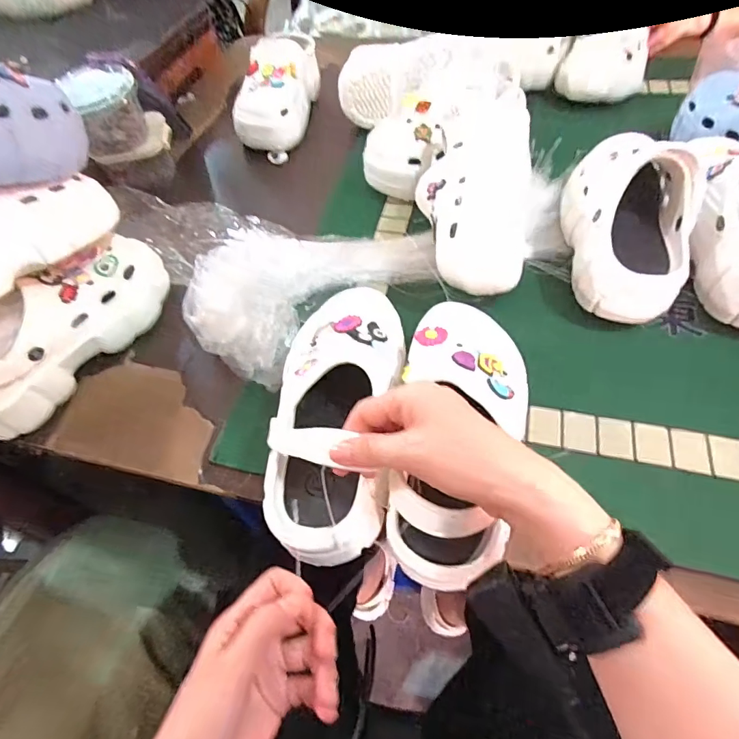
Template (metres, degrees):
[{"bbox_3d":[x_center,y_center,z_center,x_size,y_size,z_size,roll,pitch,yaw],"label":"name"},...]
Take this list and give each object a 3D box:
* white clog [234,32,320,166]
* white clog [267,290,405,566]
[{"bbox_3d":[-0.159,-0.456,0.757,0.109,0.103,0.206,4,57,7],"label":"white clog"},{"bbox_3d":[-0.032,0.026,0.388,0.103,0.077,0.244,6,69,8],"label":"white clog"}]

